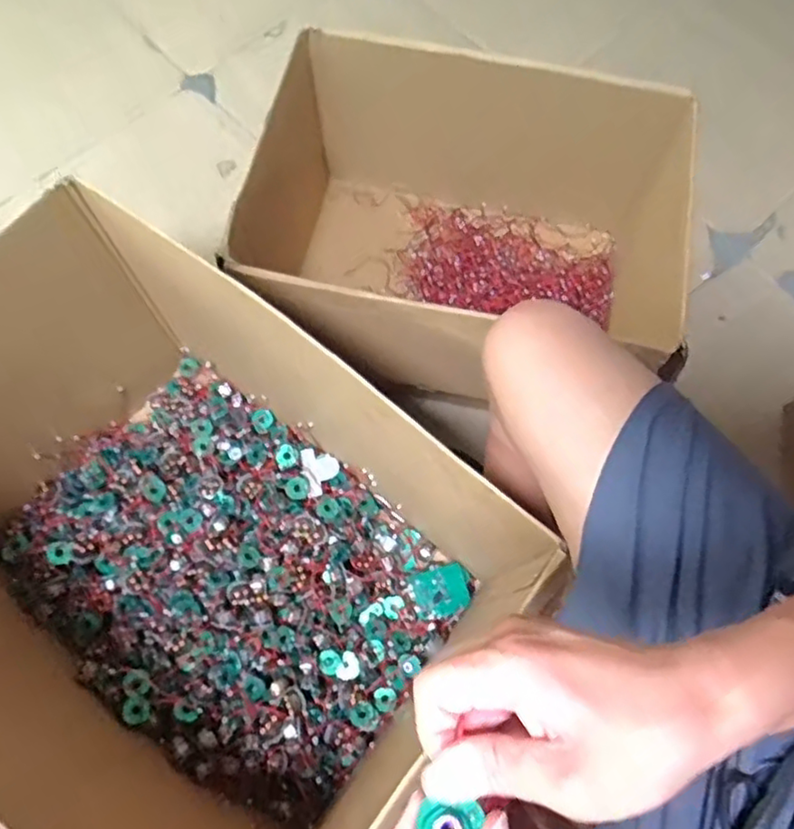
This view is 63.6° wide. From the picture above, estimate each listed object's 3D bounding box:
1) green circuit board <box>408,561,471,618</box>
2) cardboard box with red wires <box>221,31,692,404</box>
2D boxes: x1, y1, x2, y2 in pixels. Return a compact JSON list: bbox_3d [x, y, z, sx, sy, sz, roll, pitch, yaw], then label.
[{"bbox_3d":[0.070,0.266,0.971,0.087,0.015,0.071,-19,73,-9],"label":"green circuit board"},{"bbox_3d":[0.091,-0.272,1.013,0.581,0.367,0.460,13,71,2],"label":"cardboard box with red wires"}]

